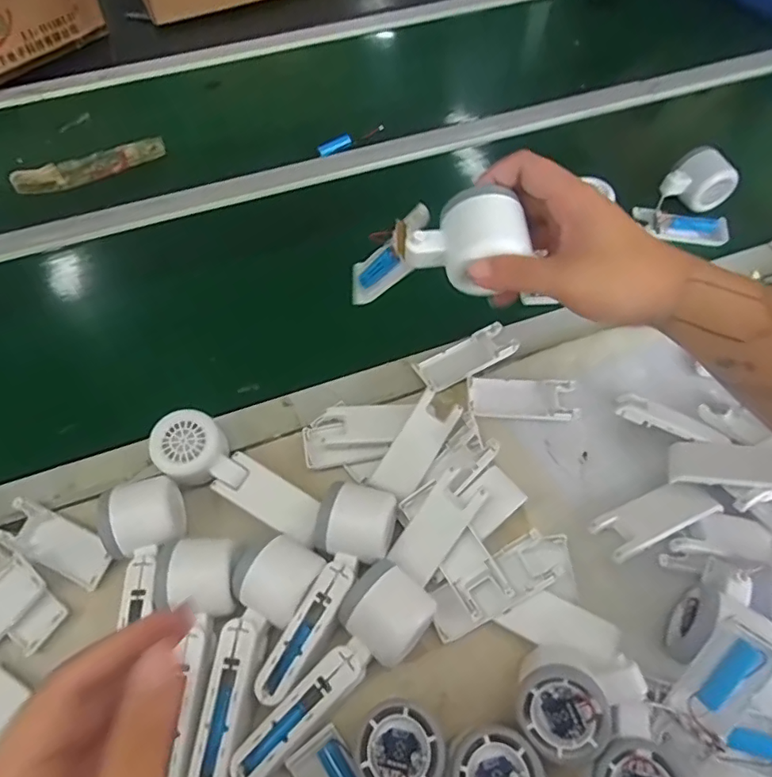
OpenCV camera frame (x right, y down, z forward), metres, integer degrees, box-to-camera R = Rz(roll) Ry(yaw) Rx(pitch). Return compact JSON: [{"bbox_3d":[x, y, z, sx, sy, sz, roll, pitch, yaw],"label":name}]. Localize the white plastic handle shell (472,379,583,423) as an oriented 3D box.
[{"bbox_3d":[0.130,0.011,0.508,0.099,0.015,0.039,0,58,2],"label":"white plastic handle shell"}]

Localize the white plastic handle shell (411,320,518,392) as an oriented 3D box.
[{"bbox_3d":[0.079,-0.031,0.538,0.102,0.016,0.041,-25,61,-13],"label":"white plastic handle shell"}]

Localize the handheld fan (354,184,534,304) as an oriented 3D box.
[{"bbox_3d":[0.027,-0.099,0.405,0.053,0.162,0.060,47,62,-23],"label":"handheld fan"}]

